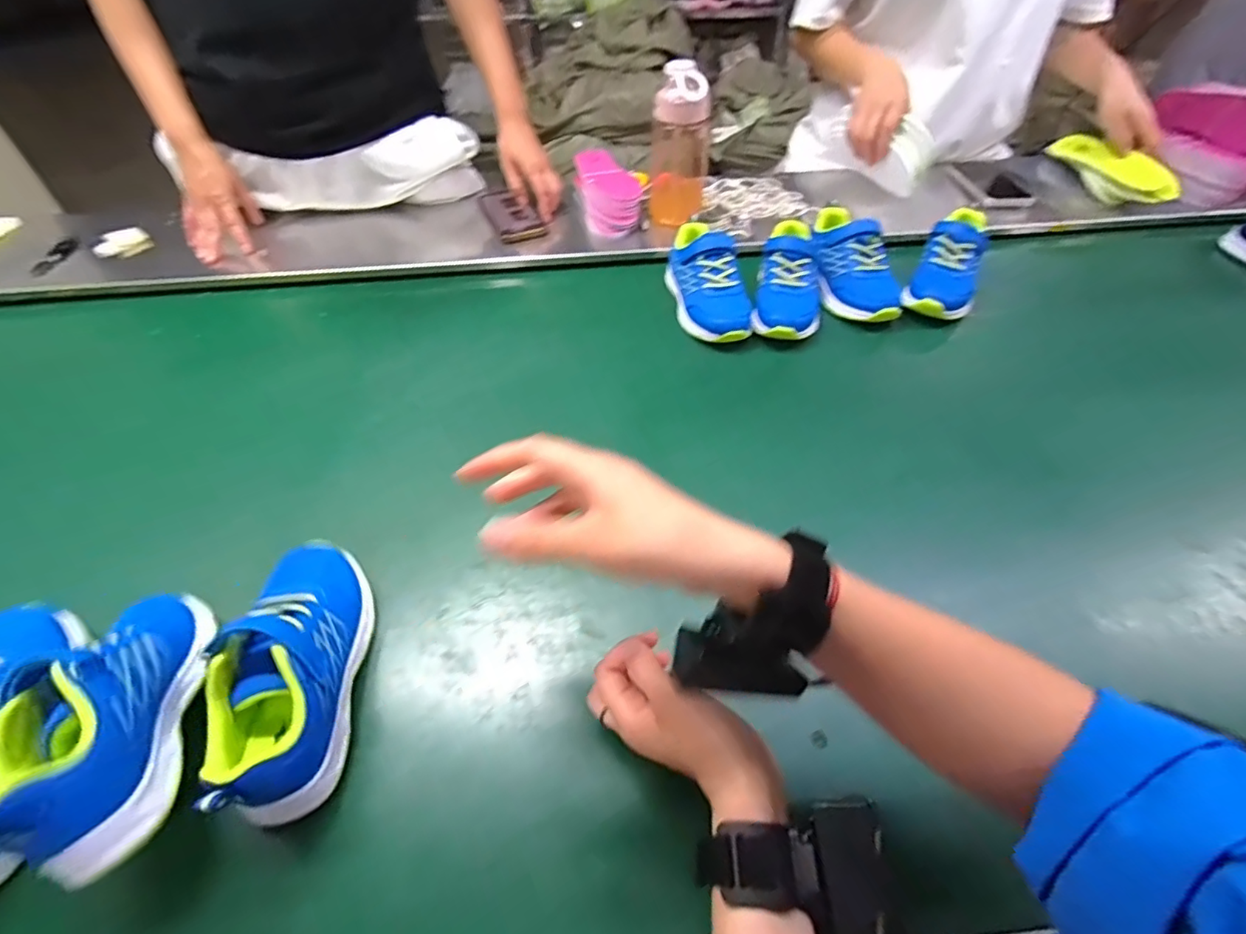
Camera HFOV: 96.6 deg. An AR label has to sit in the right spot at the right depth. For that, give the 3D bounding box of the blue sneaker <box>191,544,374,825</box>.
[{"bbox_3d":[-0.238,0.136,0.398,0.078,0.078,0.195,-4,51,-5],"label":"blue sneaker"}]

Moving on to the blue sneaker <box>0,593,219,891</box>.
[{"bbox_3d":[-0.332,0.159,0.363,0.074,0.100,0.172,-12,53,-11],"label":"blue sneaker"}]

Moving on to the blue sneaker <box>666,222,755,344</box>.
[{"bbox_3d":[0.108,-0.240,0.726,0.077,0.090,0.198,-11,65,-11],"label":"blue sneaker"}]

